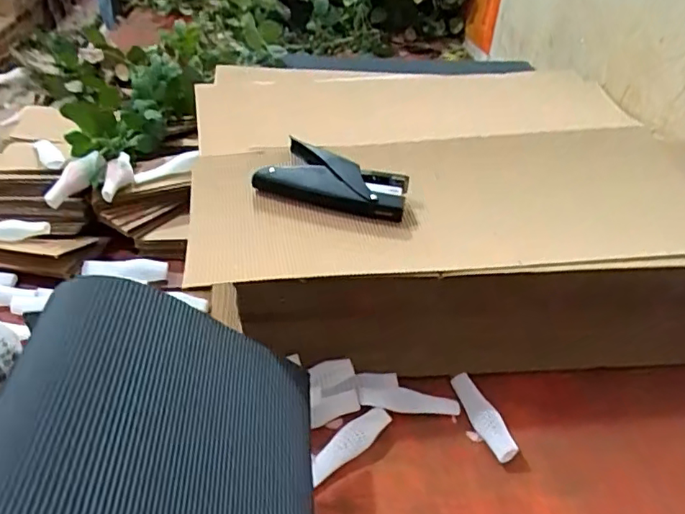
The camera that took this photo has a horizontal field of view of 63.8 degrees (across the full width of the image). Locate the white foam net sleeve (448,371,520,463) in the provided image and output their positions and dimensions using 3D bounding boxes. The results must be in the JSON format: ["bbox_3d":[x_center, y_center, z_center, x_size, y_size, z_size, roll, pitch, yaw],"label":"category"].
[{"bbox_3d":[0.133,0.153,0.532,0.021,0.025,0.095,-11,41,-17],"label":"white foam net sleeve"}]

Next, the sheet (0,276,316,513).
[{"bbox_3d":[-0.135,0.155,0.408,0.280,0.061,0.245,11,81,-10],"label":"sheet"}]

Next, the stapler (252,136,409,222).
[{"bbox_3d":[-0.007,-0.077,0.566,0.151,0.037,0.067,15,40,14],"label":"stapler"}]

